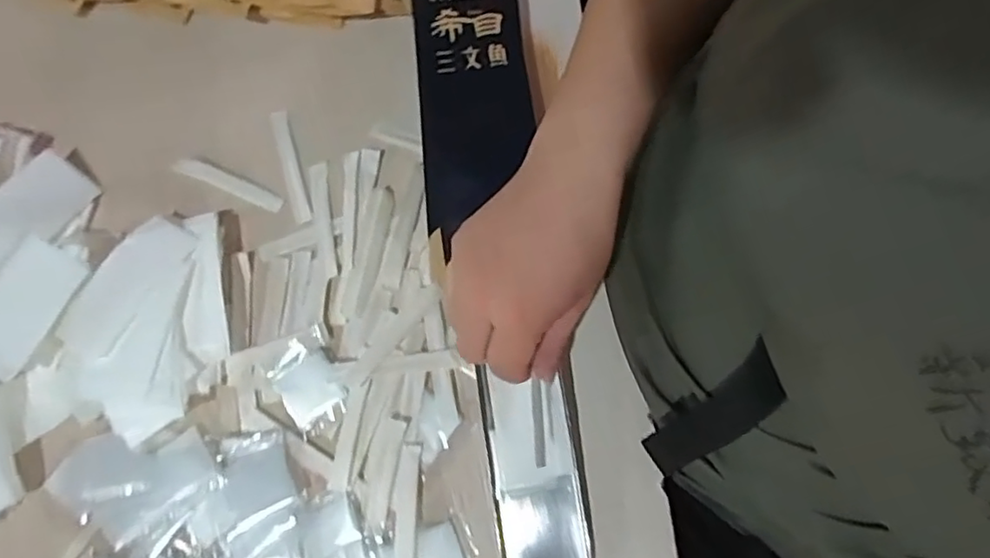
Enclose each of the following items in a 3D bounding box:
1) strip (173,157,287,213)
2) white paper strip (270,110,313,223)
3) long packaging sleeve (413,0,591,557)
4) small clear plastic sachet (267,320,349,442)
[{"bbox_3d":[-0.193,-0.070,0.457,0.081,0.004,0.013,22,84,-3],"label":"strip"},{"bbox_3d":[-0.150,-0.084,0.464,0.013,0.009,0.088,-17,76,-5],"label":"white paper strip"},{"bbox_3d":[0.000,-0.040,0.429,0.085,0.025,0.465,-9,78,-3],"label":"long packaging sleeve"},{"bbox_3d":[-0.121,0.067,0.415,0.046,0.008,0.062,-32,78,-8],"label":"small clear plastic sachet"}]

